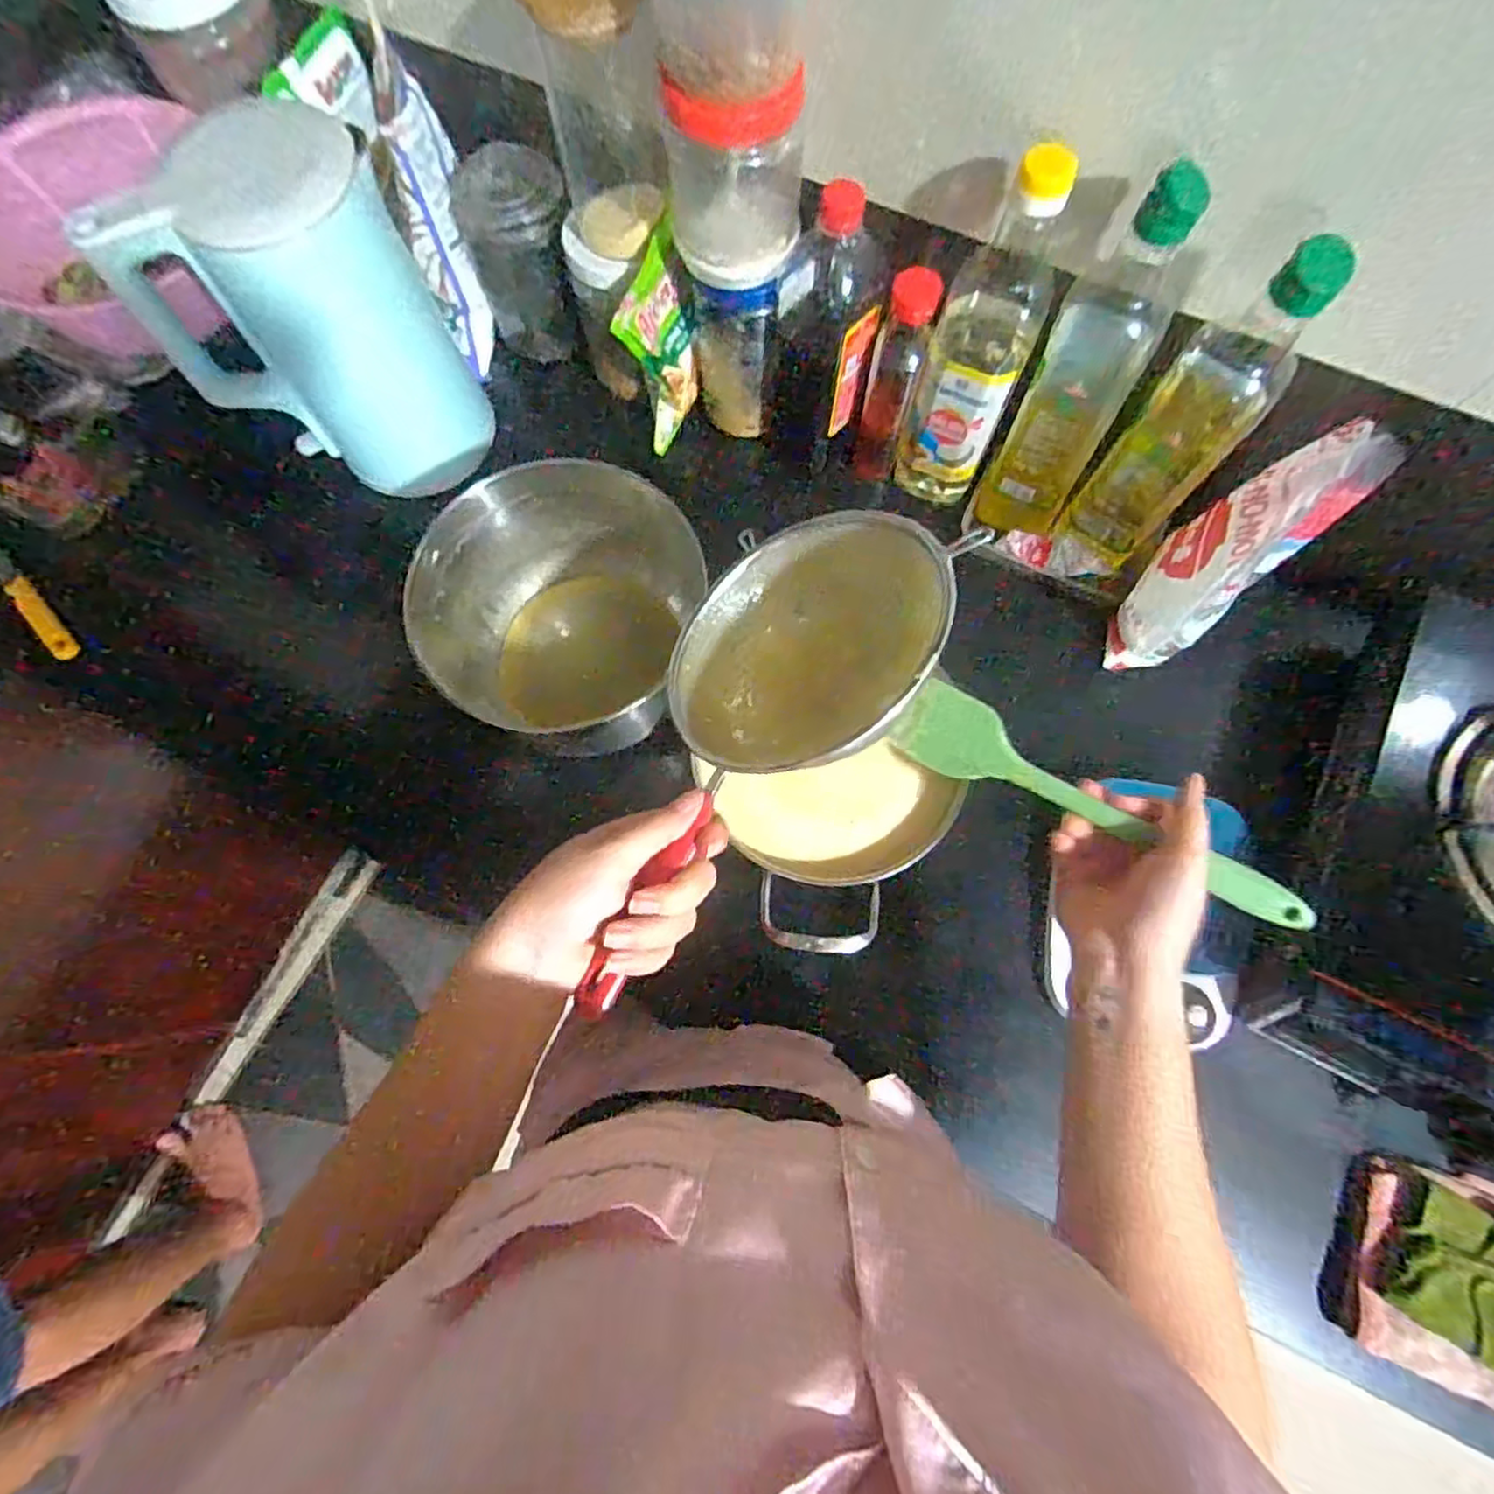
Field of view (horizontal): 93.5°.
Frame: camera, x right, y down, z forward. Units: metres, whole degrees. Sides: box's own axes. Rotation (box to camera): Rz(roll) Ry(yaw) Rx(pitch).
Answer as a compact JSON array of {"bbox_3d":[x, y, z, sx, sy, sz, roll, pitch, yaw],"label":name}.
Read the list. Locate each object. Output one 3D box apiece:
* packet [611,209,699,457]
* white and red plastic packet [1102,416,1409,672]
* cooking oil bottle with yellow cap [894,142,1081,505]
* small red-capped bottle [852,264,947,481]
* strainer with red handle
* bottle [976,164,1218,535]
[{"bbox_3d":[-0.072,-0.356,0.633,0.035,0.164,0.086,29,77,9],"label":"packet"},{"bbox_3d":[0.375,-0.151,0.559,0.074,0.231,0.080,49,39,12],"label":"white and red plastic packet"},{"bbox_3d":[0.183,-0.315,0.556,0.072,0.273,0.079,18,75,6],"label":"cooking oil bottle with yellow cap"},{"bbox_3d":[0.123,-0.306,0.603,0.043,0.186,0.042,8,75,3],"label":"small red-capped bottle"},{"bbox_3d":[0.001,-0.009,0.405,0.144,0.071,0.317,28,77,8],"label":"strainer with red handle"},{"bbox_3d":[0.248,-0.264,0.530,0.075,0.267,0.076,23,76,7],"label":"bottle"}]

